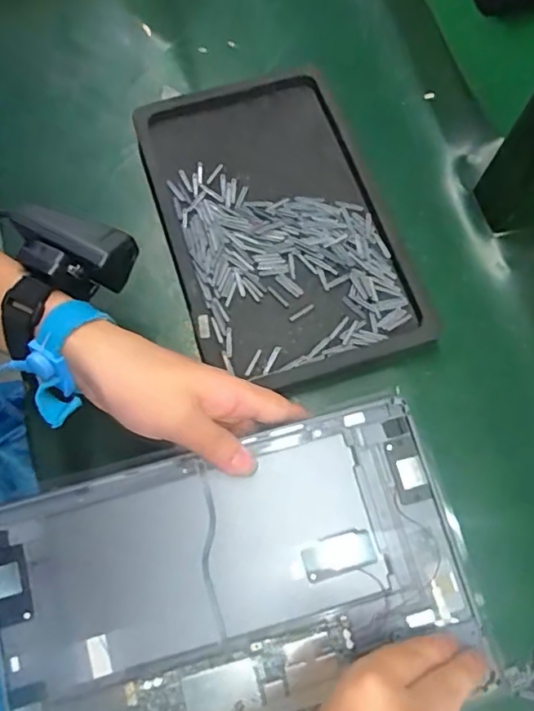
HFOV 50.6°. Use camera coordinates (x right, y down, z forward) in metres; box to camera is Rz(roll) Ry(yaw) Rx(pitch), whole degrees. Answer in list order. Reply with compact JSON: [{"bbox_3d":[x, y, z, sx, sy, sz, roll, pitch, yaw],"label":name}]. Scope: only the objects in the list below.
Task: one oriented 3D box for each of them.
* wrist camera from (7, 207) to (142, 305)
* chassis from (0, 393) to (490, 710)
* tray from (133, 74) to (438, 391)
[{"bbox_3d":[-0.114,-0.060,0.327,0.068,0.033,0.044,23,72,7],"label":"wrist camera"},{"bbox_3d":[-0.020,0.131,0.311,0.247,0.017,0.162,-15,72,-6],"label":"chassis"},{"bbox_3d":[0.002,-0.097,0.414,0.151,0.020,0.248,-19,72,-7],"label":"tray"}]

